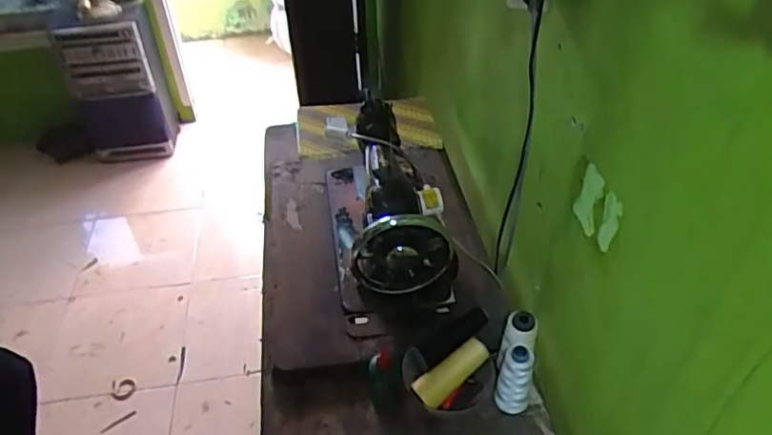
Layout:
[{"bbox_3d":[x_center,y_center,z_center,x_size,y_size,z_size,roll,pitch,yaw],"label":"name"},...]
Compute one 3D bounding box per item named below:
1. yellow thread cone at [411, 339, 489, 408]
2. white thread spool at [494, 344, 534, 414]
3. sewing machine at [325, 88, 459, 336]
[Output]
[{"bbox_3d":[0.091,0.211,0.790,0.111,0.034,0.034,-37,48,-5],"label":"yellow thread cone"},{"bbox_3d":[0.172,0.217,0.769,0.042,0.118,0.034,13,44,17],"label":"white thread spool"},{"bbox_3d":[-0.012,-0.042,0.964,0.171,0.212,0.412,-7,42,-6],"label":"sewing machine"}]

